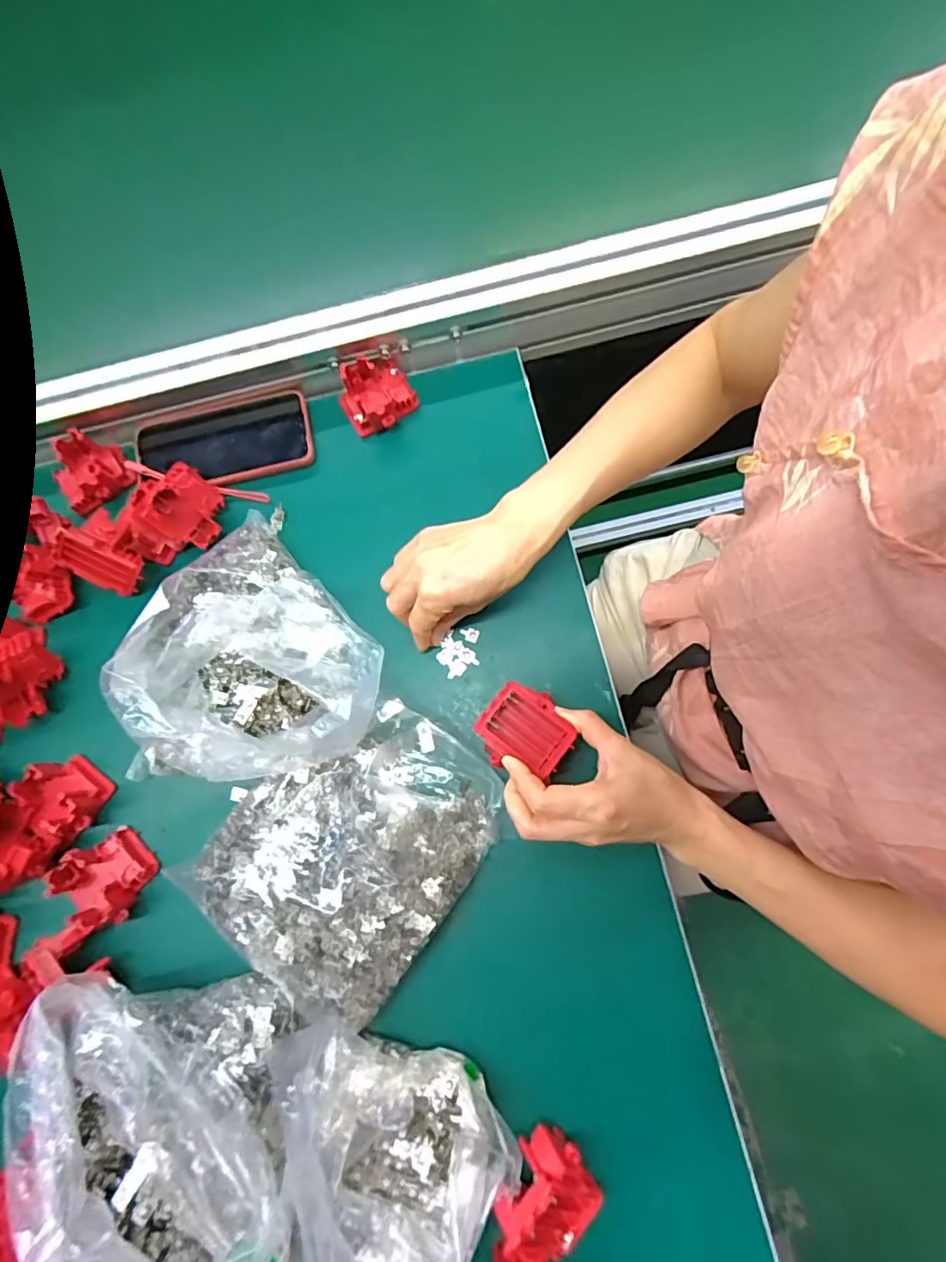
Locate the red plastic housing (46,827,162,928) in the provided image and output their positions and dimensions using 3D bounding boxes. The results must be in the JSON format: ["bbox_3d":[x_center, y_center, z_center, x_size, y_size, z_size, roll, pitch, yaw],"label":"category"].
[{"bbox_3d":[-0.283,0.191,0.419,0.056,0.030,0.062,-40,79,-8],"label":"red plastic housing"}]

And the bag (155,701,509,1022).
[{"bbox_3d":[-0.090,0.157,0.403,0.173,0.048,0.210,37,82,12],"label":"bag"}]

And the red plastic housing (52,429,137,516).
[{"bbox_3d":[-0.356,-0.150,0.500,0.060,0.032,0.062,-27,76,-2],"label":"red plastic housing"}]

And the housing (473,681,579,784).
[{"bbox_3d":[0.040,0.073,0.401,0.066,0.017,0.061,30,79,8],"label":"housing"}]

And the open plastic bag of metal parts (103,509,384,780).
[{"bbox_3d":[-0.177,0.021,0.421,0.164,0.089,0.220,-44,77,-6],"label":"open plastic bag of metal parts"}]

